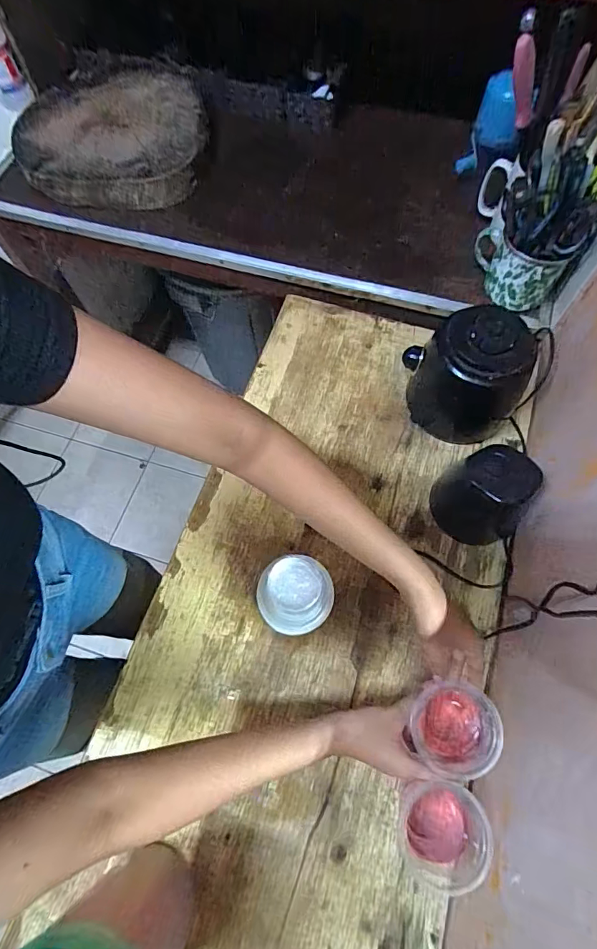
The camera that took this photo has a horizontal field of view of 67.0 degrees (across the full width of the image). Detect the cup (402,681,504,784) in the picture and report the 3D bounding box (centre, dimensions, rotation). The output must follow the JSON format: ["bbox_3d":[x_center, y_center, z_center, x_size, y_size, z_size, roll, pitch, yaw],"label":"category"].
[{"bbox_3d":[0.163,0.273,0.487,0.080,0.086,0.081,-1,68,2],"label":"cup"}]

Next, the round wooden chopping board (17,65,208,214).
[{"bbox_3d":[-0.333,-0.632,0.840,0.307,0.071,0.291,-1,68,2],"label":"round wooden chopping board"}]

